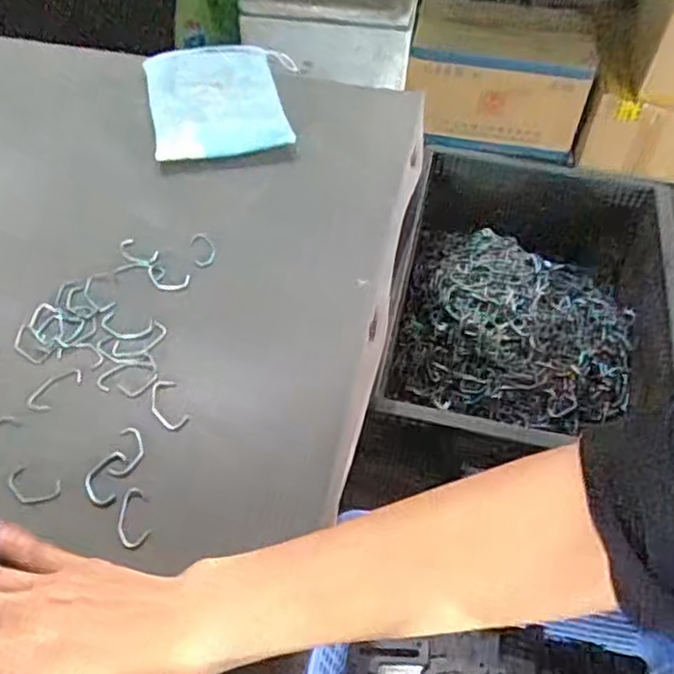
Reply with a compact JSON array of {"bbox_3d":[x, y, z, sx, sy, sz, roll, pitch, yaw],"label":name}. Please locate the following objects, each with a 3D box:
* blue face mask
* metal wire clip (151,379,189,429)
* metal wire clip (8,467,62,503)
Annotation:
[{"bbox_3d":[-0.102,-0.220,0.617,0.135,0.030,0.153,-9,51,-8],"label":"blue face mask"},{"bbox_3d":[-0.106,0.042,0.419,0.019,0.004,0.041,-20,53,-17],"label":"metal wire clip"},{"bbox_3d":[-0.173,0.085,0.381,0.031,0.004,0.018,15,52,12],"label":"metal wire clip"}]

